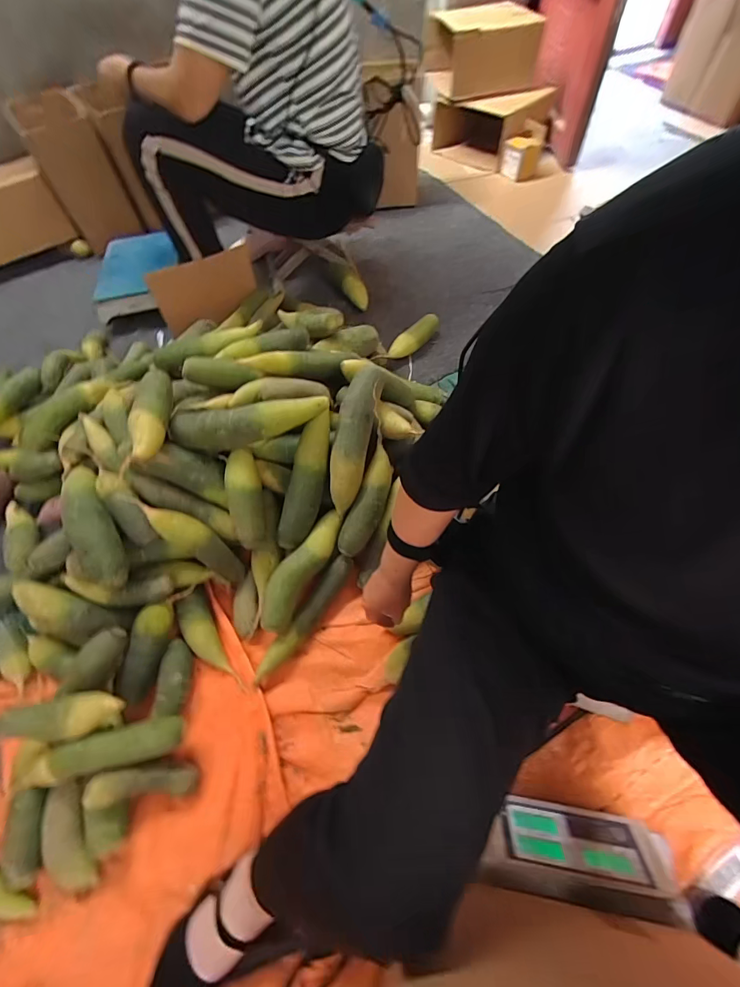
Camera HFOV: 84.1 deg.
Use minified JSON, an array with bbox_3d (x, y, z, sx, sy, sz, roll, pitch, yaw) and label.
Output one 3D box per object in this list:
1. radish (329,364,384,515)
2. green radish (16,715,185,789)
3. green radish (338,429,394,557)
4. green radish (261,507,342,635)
[{"bbox_3d":[-0.031,-0.097,0.729,0.062,0.054,0.266,12,93,8],"label":"radish"},{"bbox_3d":[-0.409,0.386,0.609,0.253,0.054,0.051,-12,61,-6],"label":"green radish"},{"bbox_3d":[0.002,0.006,0.751,0.061,0.048,0.224,18,83,11],"label":"green radish"},{"bbox_3d":[-0.124,0.133,0.740,0.058,0.065,0.233,27,64,16],"label":"green radish"}]

